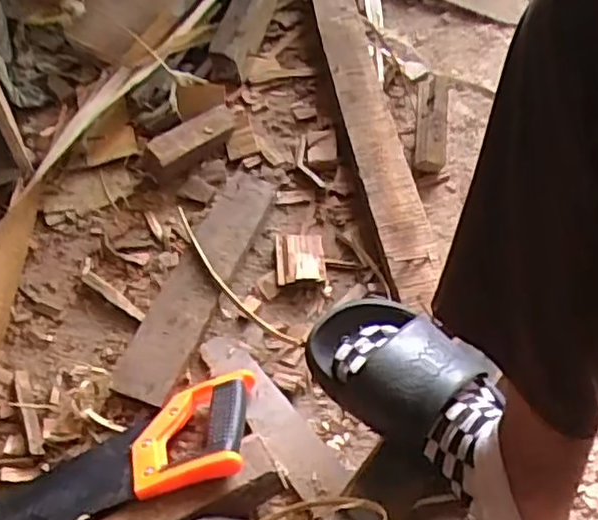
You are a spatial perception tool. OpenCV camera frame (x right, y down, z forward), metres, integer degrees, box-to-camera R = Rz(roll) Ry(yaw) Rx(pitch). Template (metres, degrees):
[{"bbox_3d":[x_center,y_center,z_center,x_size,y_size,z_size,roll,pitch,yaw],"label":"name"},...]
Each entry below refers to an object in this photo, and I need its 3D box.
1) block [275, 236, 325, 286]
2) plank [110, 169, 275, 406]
[{"bbox_3d":[0.002,-0.003,0.842,0.057,0.018,0.065,0,64,-9],"label":"block"},{"bbox_3d":[-0.118,0.013,0.817,0.076,0.024,0.328,18,59,13],"label":"plank"}]

